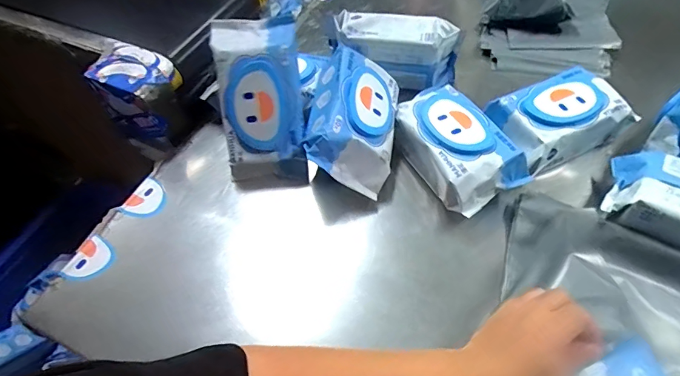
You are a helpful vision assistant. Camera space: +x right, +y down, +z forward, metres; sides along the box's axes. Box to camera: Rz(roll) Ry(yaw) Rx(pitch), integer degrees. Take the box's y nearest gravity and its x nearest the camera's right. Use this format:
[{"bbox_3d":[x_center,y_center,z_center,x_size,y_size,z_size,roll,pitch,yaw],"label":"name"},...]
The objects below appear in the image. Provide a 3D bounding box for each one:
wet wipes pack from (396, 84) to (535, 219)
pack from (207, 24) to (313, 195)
[{"bbox_3d":[0.152,-0.055,0.570,0.106,0.066,0.175,-25,56,-16],"label":"wet wipes pack"},{"bbox_3d":[-0.101,-0.104,0.557,0.100,0.214,0.050,-7,12,-3],"label":"pack"}]

